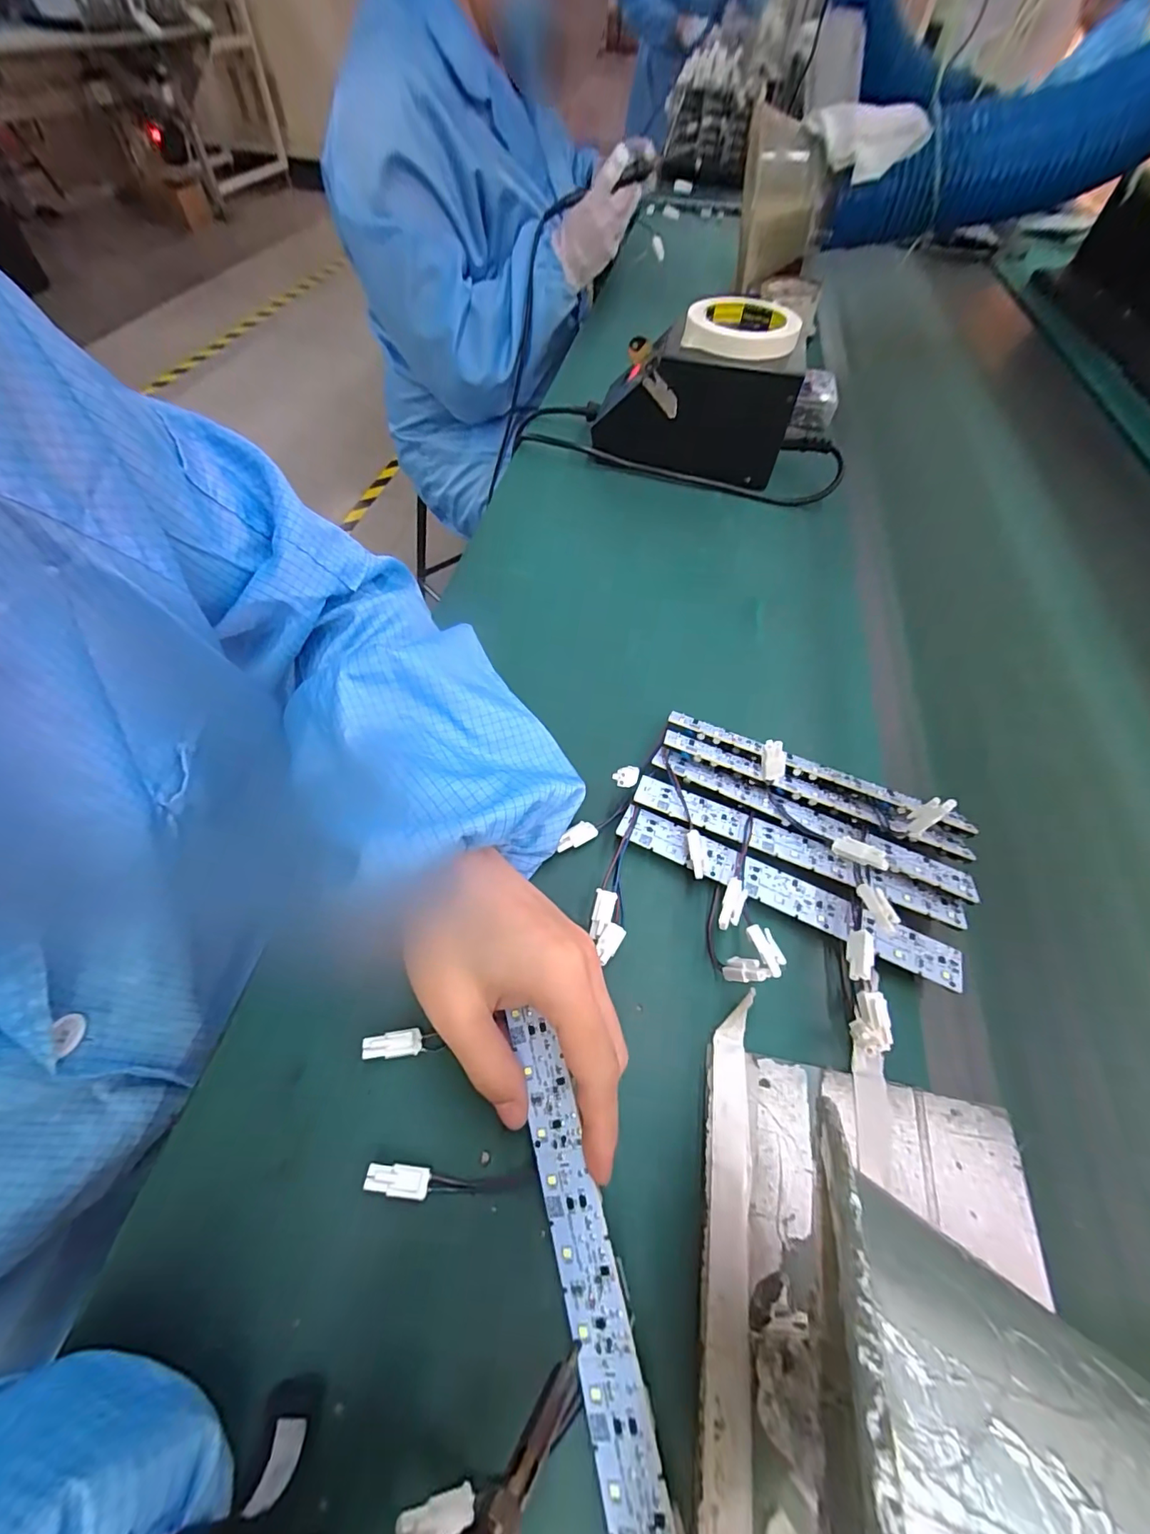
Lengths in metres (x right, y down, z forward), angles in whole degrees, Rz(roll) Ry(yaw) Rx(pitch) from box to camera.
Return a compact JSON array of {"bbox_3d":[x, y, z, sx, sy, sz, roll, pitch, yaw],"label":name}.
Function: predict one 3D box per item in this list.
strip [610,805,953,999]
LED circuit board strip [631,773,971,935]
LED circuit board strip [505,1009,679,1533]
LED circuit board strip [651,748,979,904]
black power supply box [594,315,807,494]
[{"bbox_3d":[0.115,0.069,0.285,0.190,0.004,0.023,24,61,12],"label":"strip"},{"bbox_3d":[0.127,0.047,0.296,0.190,0.004,0.022,21,59,9],"label":"LED circuit board strip"},{"bbox_3d":[0.003,0.192,0.196,0.024,0.004,0.180,-22,67,12],"label":"LED circuit board strip"},{"bbox_3d":[0.139,0.030,0.305,0.191,0.005,0.020,25,60,12],"label":"LED circuit board strip"},{"bbox_3d":[0.117,-0.362,0.505,0.179,0.099,0.093,12,58,4],"label":"black power supply box"}]

